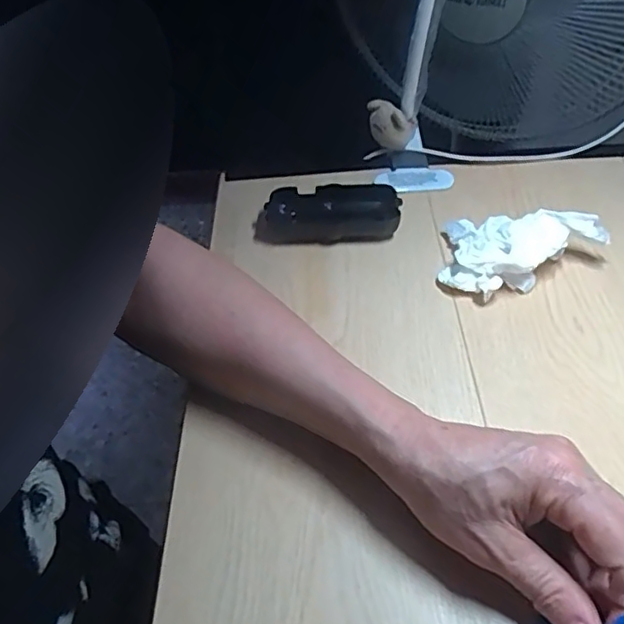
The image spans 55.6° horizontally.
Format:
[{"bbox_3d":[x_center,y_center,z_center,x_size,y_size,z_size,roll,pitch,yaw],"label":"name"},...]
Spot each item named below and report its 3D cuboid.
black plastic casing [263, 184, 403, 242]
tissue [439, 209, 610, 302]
[{"bbox_3d":[0.017,-0.083,0.512,0.114,0.029,0.050,1,48,6],"label":"black plastic casing"},{"bbox_3d":[0.159,-0.043,0.457,0.118,0.040,0.084,12,50,15],"label":"tissue"}]

